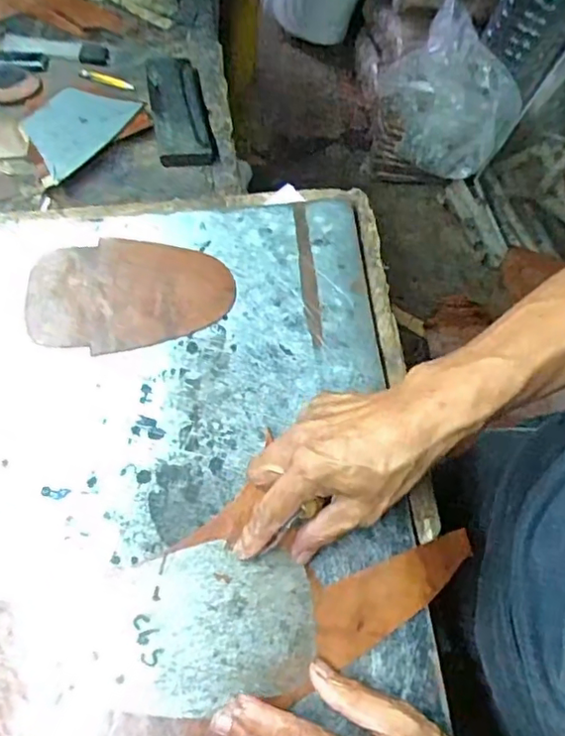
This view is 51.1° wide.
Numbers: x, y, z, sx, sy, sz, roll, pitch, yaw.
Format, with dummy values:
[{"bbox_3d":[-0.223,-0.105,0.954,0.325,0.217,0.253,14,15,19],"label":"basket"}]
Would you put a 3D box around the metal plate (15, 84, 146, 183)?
[{"bbox_3d":[-0.199,-0.238,0.574,0.068,0.006,0.112,35,66,-4],"label":"metal plate"}]

